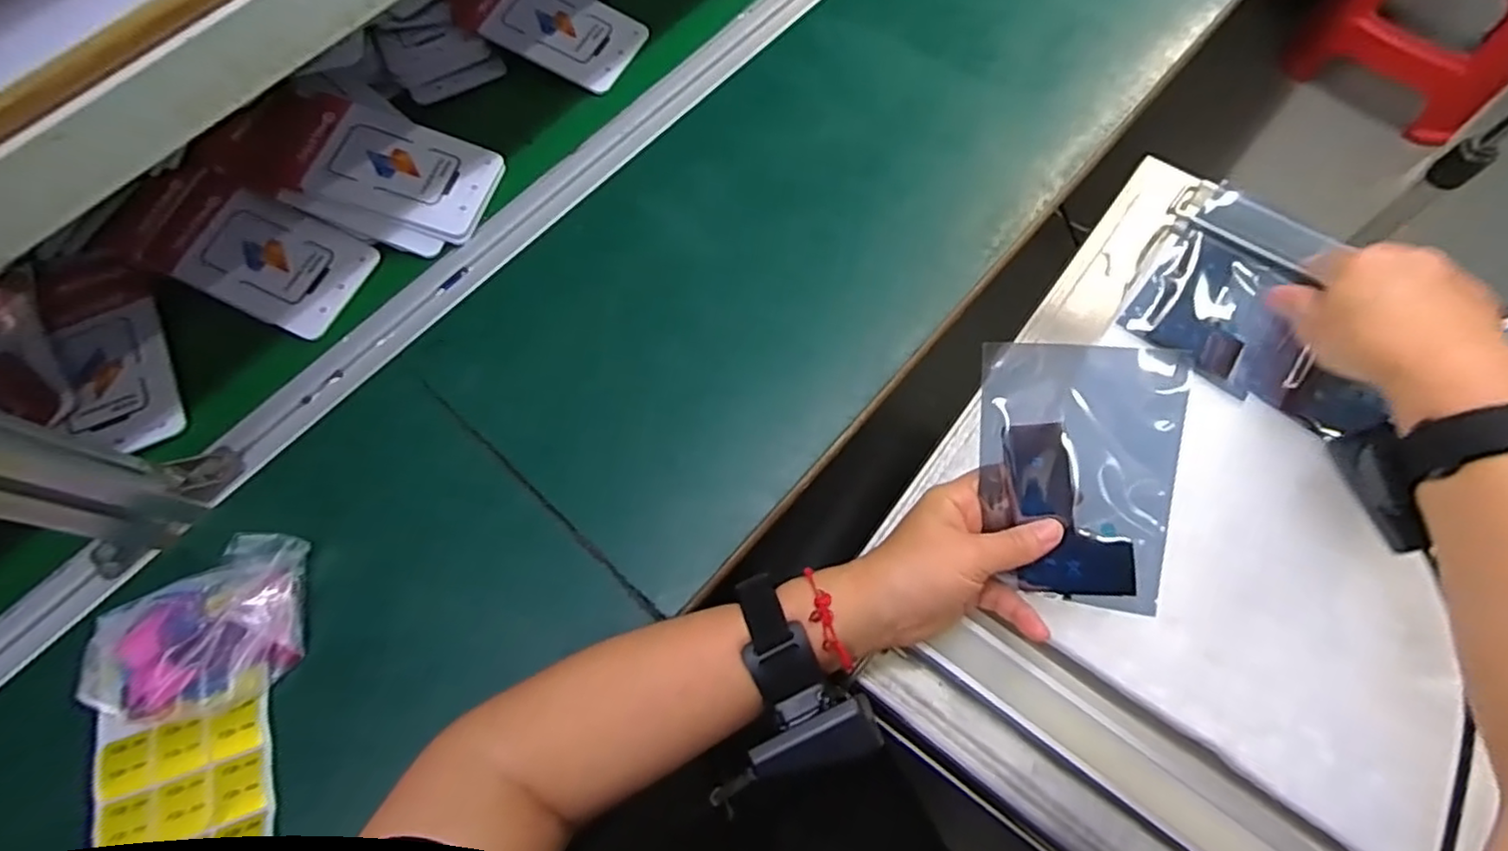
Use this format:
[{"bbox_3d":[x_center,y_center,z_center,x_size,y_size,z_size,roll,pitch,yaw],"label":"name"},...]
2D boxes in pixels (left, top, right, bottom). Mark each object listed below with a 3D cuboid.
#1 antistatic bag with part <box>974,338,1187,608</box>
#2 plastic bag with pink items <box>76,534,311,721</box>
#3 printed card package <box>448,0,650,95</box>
[{"bbox_3d":[0.174,0.029,0.353,0.094,0.008,0.140,5,100,22],"label":"antistatic bag with part"},{"bbox_3d":[-0.341,0.132,0.401,0.134,0.031,0.085,-24,69,-6],"label":"plastic bag with pink items"},{"bbox_3d":[-0.183,-0.369,0.586,0.161,0.009,0.103,29,68,-1],"label":"printed card package"}]

